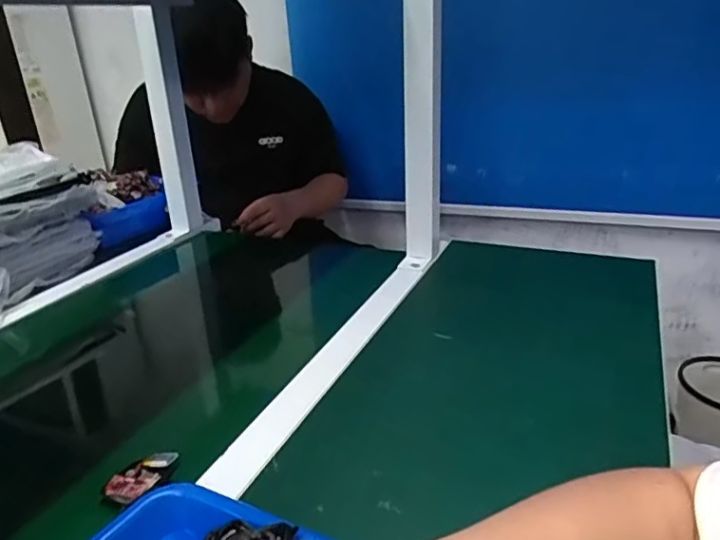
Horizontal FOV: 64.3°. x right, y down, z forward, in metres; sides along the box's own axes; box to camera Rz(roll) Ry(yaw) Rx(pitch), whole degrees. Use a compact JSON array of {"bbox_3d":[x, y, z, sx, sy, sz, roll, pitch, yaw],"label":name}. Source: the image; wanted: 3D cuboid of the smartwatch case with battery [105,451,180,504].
[{"bbox_3d":[-0.164,0.154,0.436,0.032,0.009,0.053,10,26,28],"label":"smartwatch case with battery"}]

